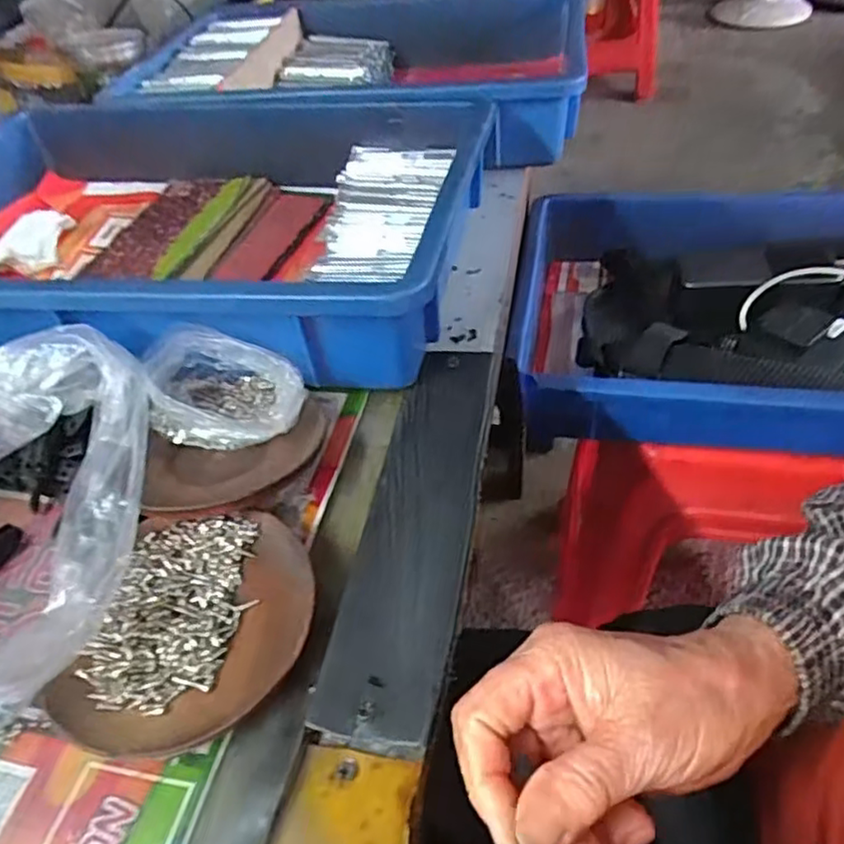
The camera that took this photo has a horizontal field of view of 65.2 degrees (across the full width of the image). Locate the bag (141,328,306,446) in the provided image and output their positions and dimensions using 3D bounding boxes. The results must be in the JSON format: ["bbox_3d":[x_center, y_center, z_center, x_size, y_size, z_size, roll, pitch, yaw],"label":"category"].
[{"bbox_3d":[-0.109,-0.015,0.365,0.092,0.047,0.057,7,47,11],"label":"bag"}]

